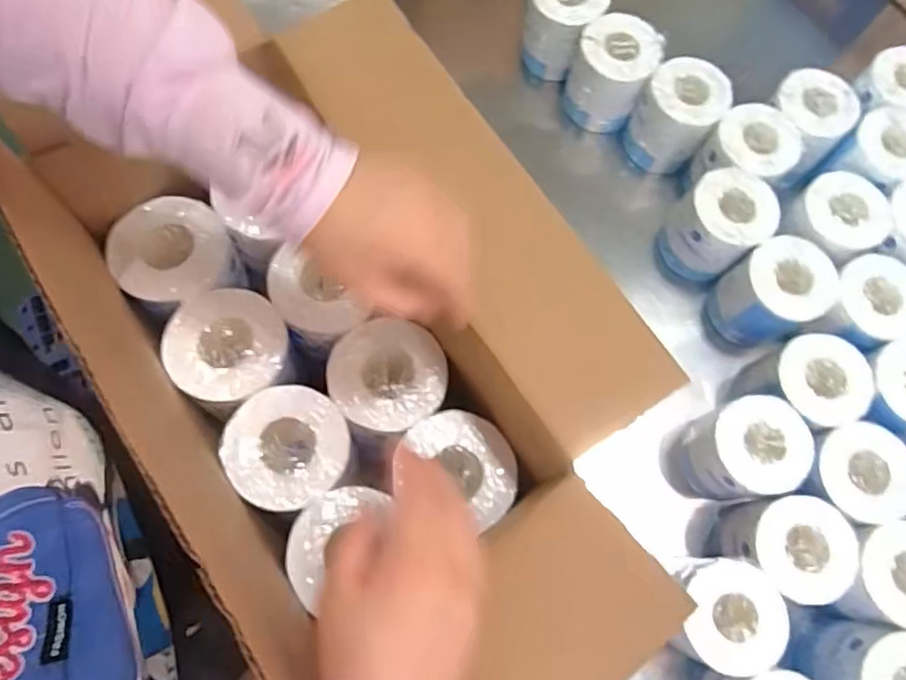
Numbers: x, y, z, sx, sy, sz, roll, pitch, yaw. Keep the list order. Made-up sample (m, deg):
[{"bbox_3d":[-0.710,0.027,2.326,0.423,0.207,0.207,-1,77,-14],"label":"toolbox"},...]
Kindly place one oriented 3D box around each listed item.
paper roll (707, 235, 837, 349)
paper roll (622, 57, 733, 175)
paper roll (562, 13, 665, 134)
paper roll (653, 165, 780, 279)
[{"bbox_3d":[0.376,-0.051,0.753,0.100,0.121,0.092,1,74,-3],"label":"paper roll"},{"bbox_3d":[0.285,-0.286,0.814,0.096,0.117,0.095,1,74,-3],"label":"paper roll"},{"bbox_3d":[0.207,-0.349,0.837,0.101,0.122,0.091,28,74,5],"label":"paper roll"},{"bbox_3d":[0.319,-0.135,0.776,0.094,0.142,0.087,1,74,-3],"label":"paper roll"}]

